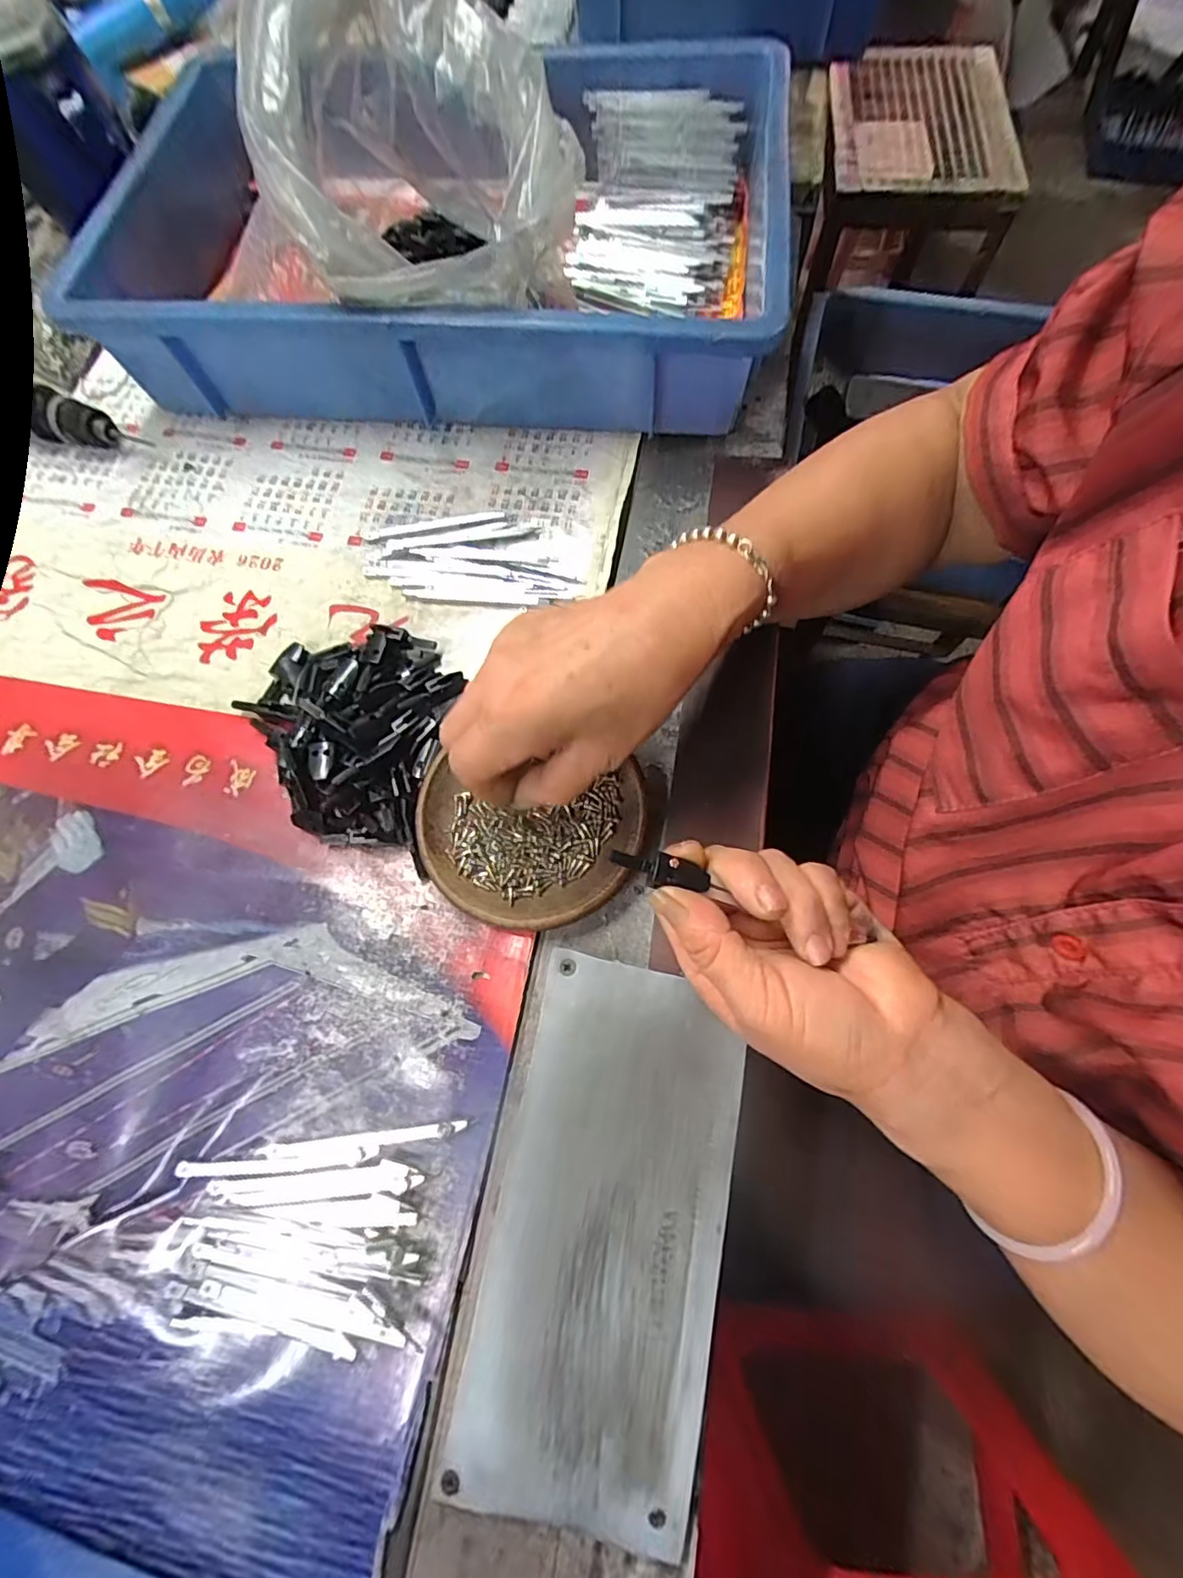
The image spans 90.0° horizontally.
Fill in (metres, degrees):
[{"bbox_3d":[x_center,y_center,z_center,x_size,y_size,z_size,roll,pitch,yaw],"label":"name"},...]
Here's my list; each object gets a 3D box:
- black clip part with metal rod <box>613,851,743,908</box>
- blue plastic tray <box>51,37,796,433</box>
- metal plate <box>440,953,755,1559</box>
[{"bbox_3d":[0.030,0.033,0.238,0.044,0.006,0.013,16,72,1],"label":"black clip part with metal rod"},{"bbox_3d":[-0.079,-0.388,0.418,0.404,0.088,0.300,6,71,5],"label":"blue plastic tray"},{"bbox_3d":[0.008,0.178,0.249,0.094,0.004,0.196,10,71,8],"label":"metal plate"}]

